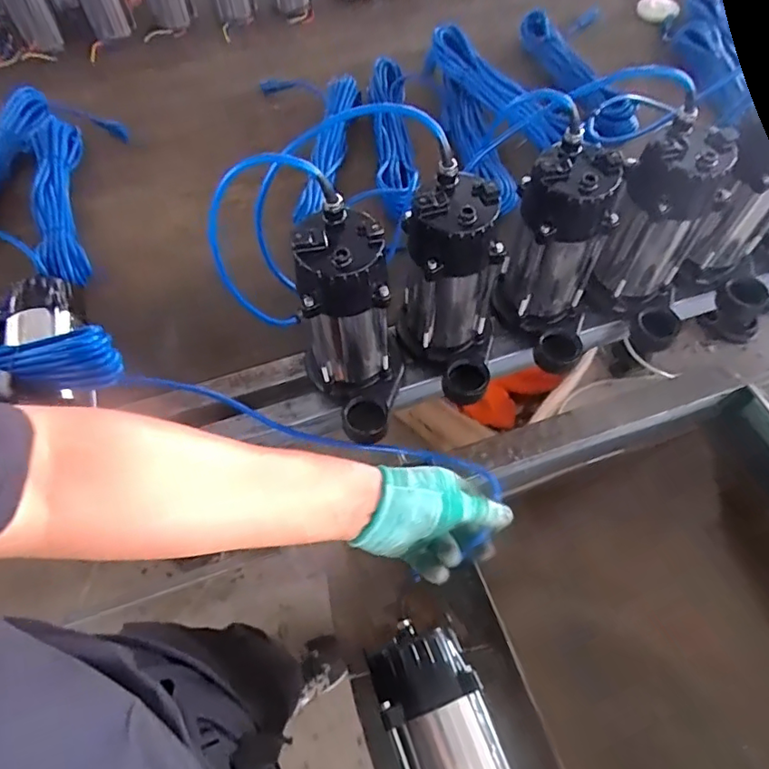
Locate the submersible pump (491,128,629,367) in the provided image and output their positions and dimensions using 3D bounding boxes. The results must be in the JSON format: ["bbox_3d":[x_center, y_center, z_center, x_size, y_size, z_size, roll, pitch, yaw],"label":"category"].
[{"bbox_3d":[0.198,-0.136,0.639,0.115,0.232,0.126,14,61,10],"label":"submersible pump"}]

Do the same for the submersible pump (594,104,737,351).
[{"bbox_3d":[0.320,-0.160,0.638,0.109,0.230,0.129,8,60,7],"label":"submersible pump"}]

